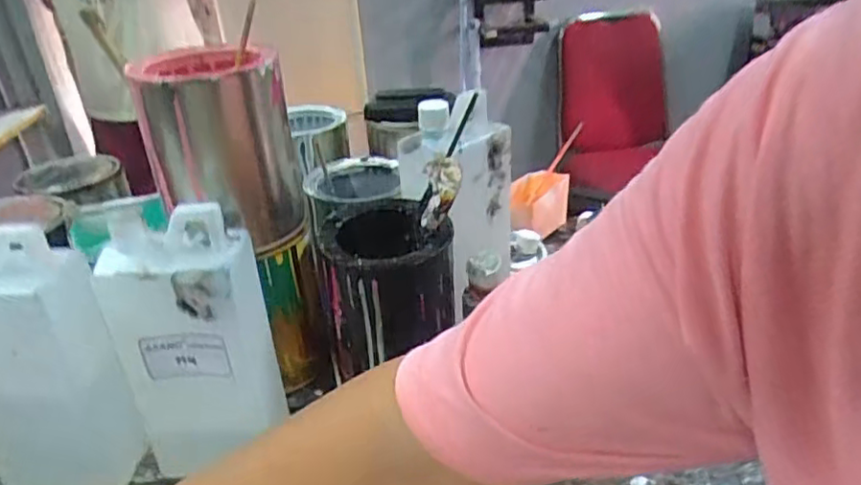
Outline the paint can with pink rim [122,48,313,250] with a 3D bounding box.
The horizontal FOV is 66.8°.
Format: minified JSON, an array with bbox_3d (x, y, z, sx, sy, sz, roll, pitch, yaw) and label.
[{"bbox_3d":[-0.159,-0.070,0.502,0.096,0.140,0.102,-3,28,1],"label":"paint can with pink rim"}]

